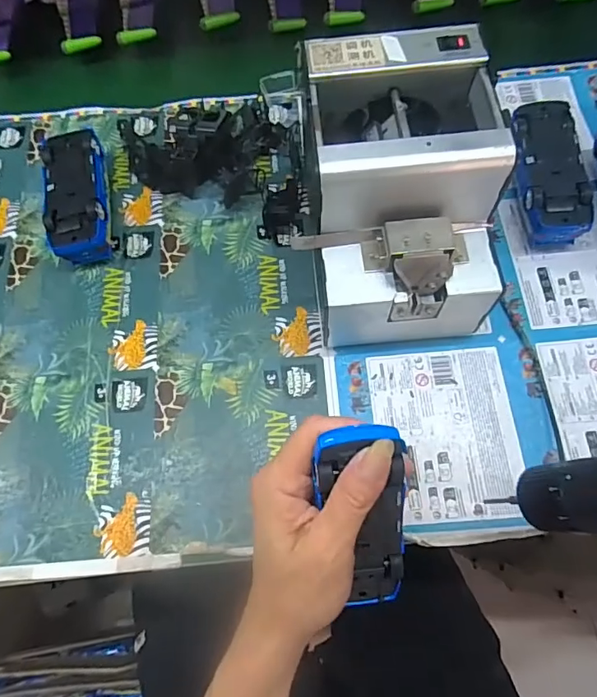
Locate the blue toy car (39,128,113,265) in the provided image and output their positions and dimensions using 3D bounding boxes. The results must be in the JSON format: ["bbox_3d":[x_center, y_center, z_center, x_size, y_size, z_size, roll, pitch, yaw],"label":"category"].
[{"bbox_3d":[-0.200,-0.138,0.444,0.054,0.045,0.128,-12,68,-2],"label":"blue toy car"}]

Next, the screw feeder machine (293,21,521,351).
[{"bbox_3d":[0.070,-0.110,0.367,0.132,0.144,0.173,-7,68,0],"label":"screw feeder machine"}]

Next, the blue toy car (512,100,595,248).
[{"bbox_3d":[0.220,-0.153,0.430,0.057,0.046,0.129,3,69,4],"label":"blue toy car"}]

